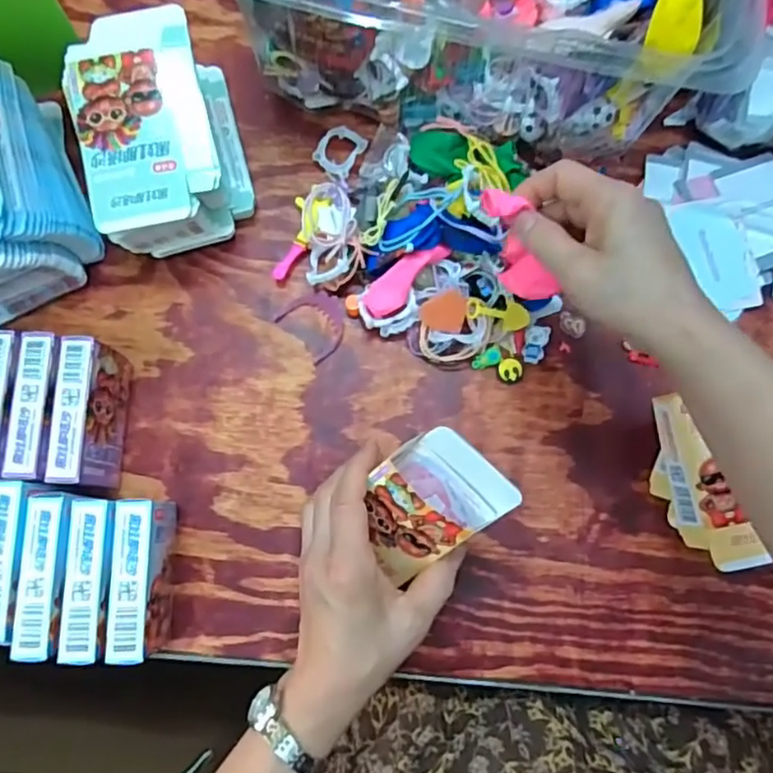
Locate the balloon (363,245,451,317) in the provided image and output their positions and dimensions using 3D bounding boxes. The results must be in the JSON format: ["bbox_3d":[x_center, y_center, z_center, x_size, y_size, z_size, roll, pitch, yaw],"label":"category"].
[{"bbox_3d":[0.016,-0.078,0.455,0.072,0.017,0.024,-37,80,-9],"label":"balloon"}]

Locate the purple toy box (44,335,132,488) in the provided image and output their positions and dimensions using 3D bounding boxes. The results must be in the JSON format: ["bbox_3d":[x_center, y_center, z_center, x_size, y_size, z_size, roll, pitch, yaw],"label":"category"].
[{"bbox_3d":[-0.194,0.018,0.425,0.024,0.074,0.092,2,77,-1],"label":"purple toy box"}]

